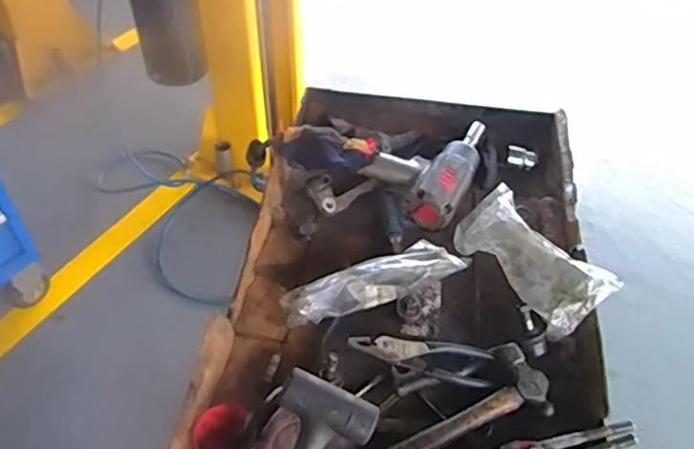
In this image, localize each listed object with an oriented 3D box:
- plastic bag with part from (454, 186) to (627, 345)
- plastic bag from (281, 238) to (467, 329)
[{"bbox_3d":[0.244,0.038,0.839,0.104,0.064,0.242,-21,50,-20],"label":"plastic bag with part"},{"bbox_3d":[0.034,0.076,0.817,0.239,0.052,0.069,-13,48,-14],"label":"plastic bag"}]

